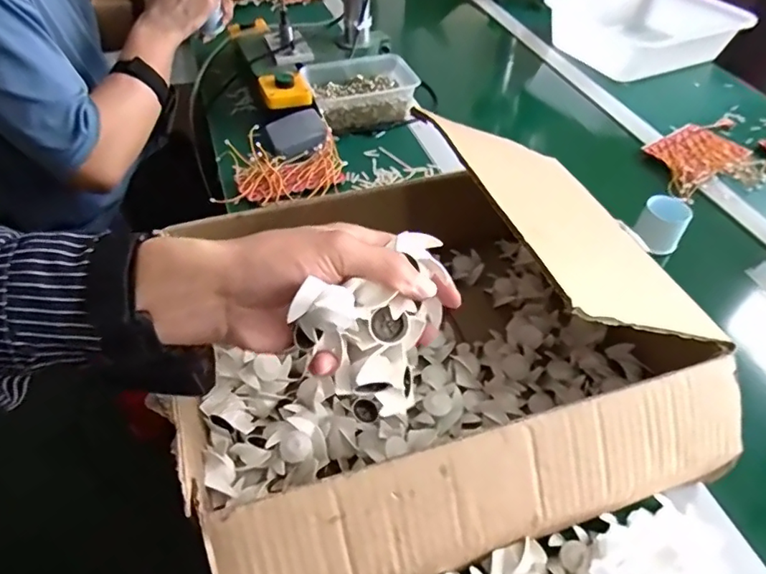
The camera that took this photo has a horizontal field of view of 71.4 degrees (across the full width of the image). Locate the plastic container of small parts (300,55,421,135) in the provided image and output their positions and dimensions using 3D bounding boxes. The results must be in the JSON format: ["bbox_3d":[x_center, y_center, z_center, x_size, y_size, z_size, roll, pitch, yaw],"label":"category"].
[{"bbox_3d":[-0.029,-0.312,0.853,0.176,0.053,0.140,-18,50,-19],"label":"plastic container of small parts"}]

